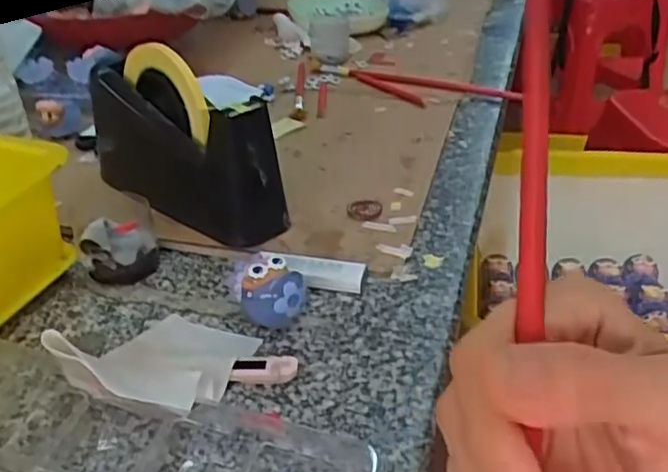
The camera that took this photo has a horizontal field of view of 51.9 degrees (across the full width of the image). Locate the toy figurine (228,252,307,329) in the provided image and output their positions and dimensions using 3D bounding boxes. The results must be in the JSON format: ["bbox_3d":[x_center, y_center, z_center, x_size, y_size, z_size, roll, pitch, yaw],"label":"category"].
[{"bbox_3d":[-0.044,0.036,0.451,0.034,0.043,0.053,-19,37,-26],"label":"toy figurine"}]

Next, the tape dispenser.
[{"bbox_3d":[-0.129,-0.083,0.555,0.066,0.110,0.205,-27,41,-34],"label":"tape dispenser"}]

